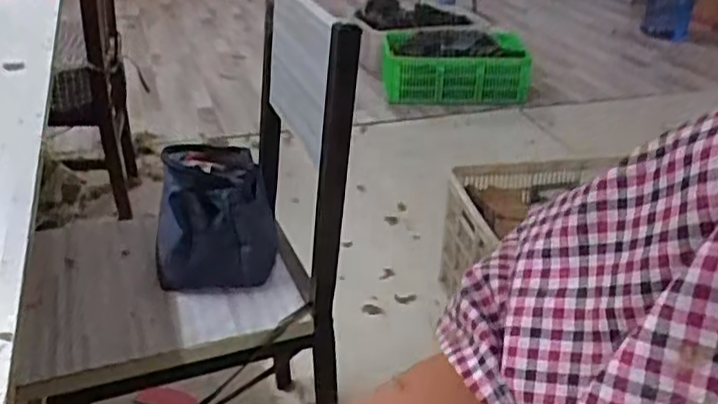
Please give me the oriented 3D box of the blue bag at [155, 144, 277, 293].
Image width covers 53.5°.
[{"bbox_3d":[-0.221,0.018,1.109,0.179,0.151,0.182,-1,29,-9],"label":"blue bag"}]

